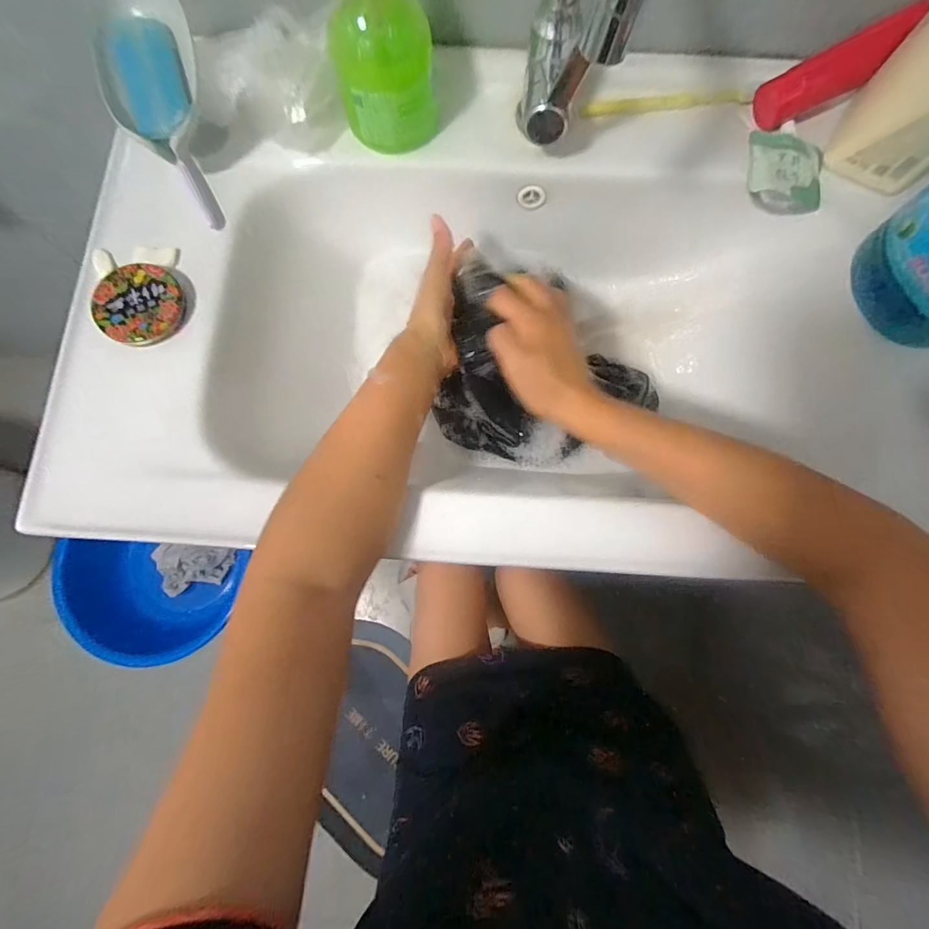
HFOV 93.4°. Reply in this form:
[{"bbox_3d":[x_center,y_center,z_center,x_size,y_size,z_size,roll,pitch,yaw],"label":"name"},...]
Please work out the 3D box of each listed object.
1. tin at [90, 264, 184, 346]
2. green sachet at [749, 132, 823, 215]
[{"bbox_3d":[-0.282,-0.139,0.378,0.070,0.015,0.066,0,79,1],"label":"tin"},{"bbox_3d":[0.297,-0.271,0.403,0.070,0.015,0.078,2,79,2],"label":"green sachet"}]

